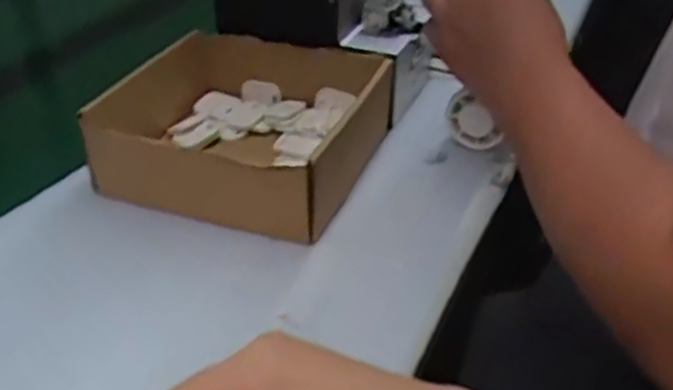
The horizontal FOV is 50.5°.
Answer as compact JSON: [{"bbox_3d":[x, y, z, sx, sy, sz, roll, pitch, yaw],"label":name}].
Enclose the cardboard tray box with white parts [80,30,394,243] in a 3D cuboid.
[{"bbox_3d":[-0.081,-0.064,0.607,0.210,0.067,0.204,12,36,17],"label":"cardboard tray box with white parts"}]

